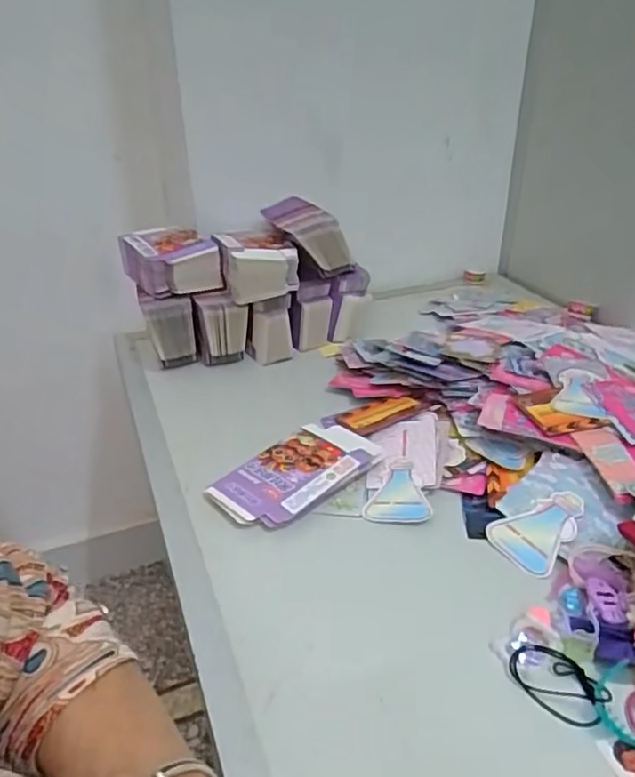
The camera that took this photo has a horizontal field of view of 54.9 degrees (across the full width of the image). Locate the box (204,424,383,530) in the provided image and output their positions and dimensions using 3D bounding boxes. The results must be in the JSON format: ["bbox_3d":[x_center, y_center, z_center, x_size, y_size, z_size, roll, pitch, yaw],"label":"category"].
[{"bbox_3d":[-0.020,0.077,0.559,0.146,0.017,0.081,-27,39,-35],"label":"box"}]

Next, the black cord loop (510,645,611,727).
[{"bbox_3d":[0.153,0.185,0.388,0.041,0.006,0.058,-21,35,-28],"label":"black cord loop"}]

